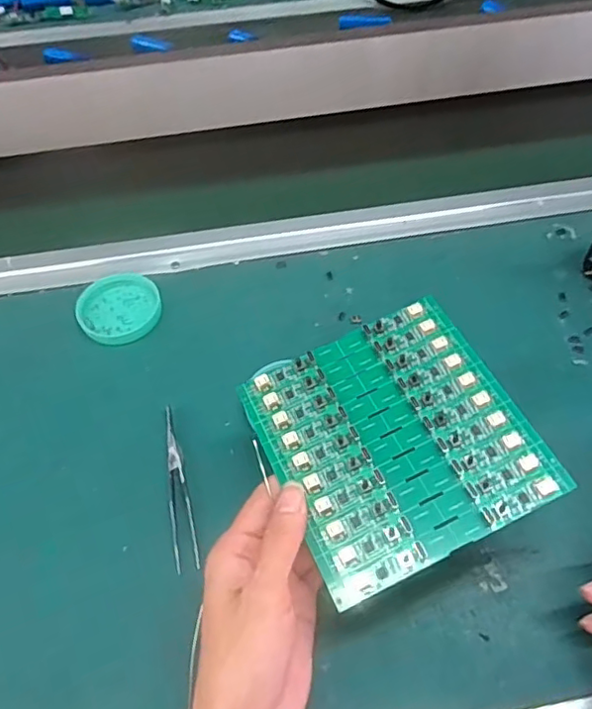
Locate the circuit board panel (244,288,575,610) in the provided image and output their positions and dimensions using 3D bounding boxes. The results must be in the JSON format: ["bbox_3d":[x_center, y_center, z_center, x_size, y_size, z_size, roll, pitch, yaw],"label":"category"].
[{"bbox_3d":[0.054,0.043,0.321,0.133,0.006,0.138,-25,59,-6],"label":"circuit board panel"}]

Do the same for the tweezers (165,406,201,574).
[{"bbox_3d":[-0.080,0.085,0.382,0.014,0.013,0.115,-13,55,-8],"label":"tweezers"}]

